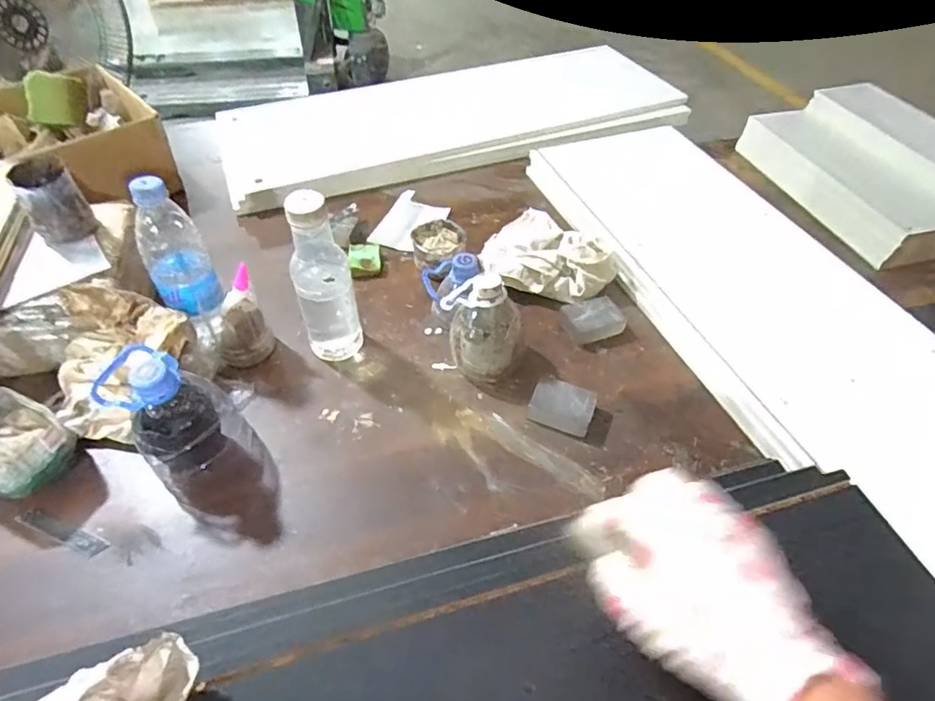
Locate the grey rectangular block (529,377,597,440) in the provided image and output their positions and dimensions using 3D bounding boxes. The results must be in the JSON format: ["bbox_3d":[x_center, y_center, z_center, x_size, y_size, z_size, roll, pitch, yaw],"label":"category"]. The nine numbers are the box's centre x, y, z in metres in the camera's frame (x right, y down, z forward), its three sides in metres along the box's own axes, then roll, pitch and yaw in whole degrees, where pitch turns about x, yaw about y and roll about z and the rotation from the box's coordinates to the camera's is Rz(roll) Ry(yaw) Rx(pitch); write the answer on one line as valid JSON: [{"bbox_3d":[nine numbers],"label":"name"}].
[{"bbox_3d":[0.107,0.065,0.624,0.069,0.032,0.056,14,51,10],"label":"grey rectangular block"}]

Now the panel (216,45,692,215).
[{"bbox_3d":[-0.029,-0.445,1.044,0.811,0.038,0.352,-16,52,-15],"label":"panel"}]

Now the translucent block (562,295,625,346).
[{"bbox_3d":[0.164,-0.042,0.717,0.072,0.030,0.054,-14,52,-14],"label":"translucent block"}]

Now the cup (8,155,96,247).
[{"bbox_3d":[-0.489,-0.173,0.650,0.061,0.096,0.062,-37,60,-28],"label":"cup"}]

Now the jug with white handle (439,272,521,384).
[{"bbox_3d":[0.016,-0.027,0.640,0.094,0.119,0.074,6,50,3],"label":"jug with white handle"}]

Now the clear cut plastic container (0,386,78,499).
[{"bbox_3d":[-0.463,0.096,0.558,0.109,0.064,0.078,24,53,17],"label":"clear cut plastic container"}]

